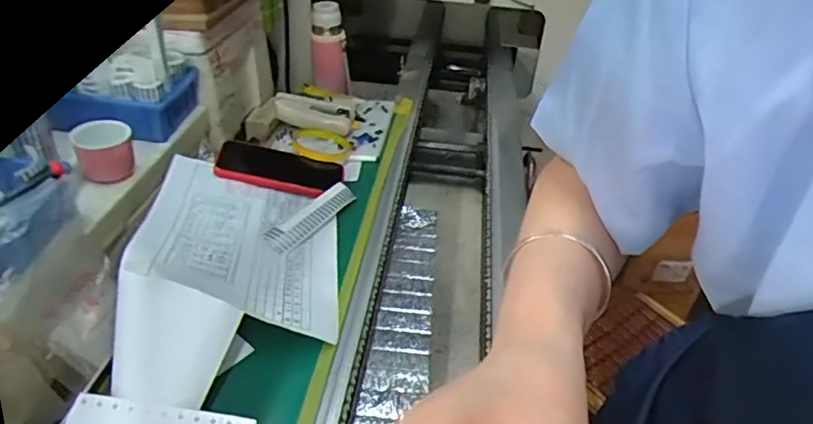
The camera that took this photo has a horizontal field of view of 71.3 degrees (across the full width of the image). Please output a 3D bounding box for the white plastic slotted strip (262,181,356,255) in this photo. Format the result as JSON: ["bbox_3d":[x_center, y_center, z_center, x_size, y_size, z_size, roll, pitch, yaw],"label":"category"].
[{"bbox_3d":[-0.114,0.006,0.680,0.039,0.020,0.150,22,38,23],"label":"white plastic slotted strip"}]

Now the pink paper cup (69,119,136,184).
[{"bbox_3d":[-0.354,-0.072,0.666,0.061,0.063,0.061,3,35,-2],"label":"pink paper cup"}]

